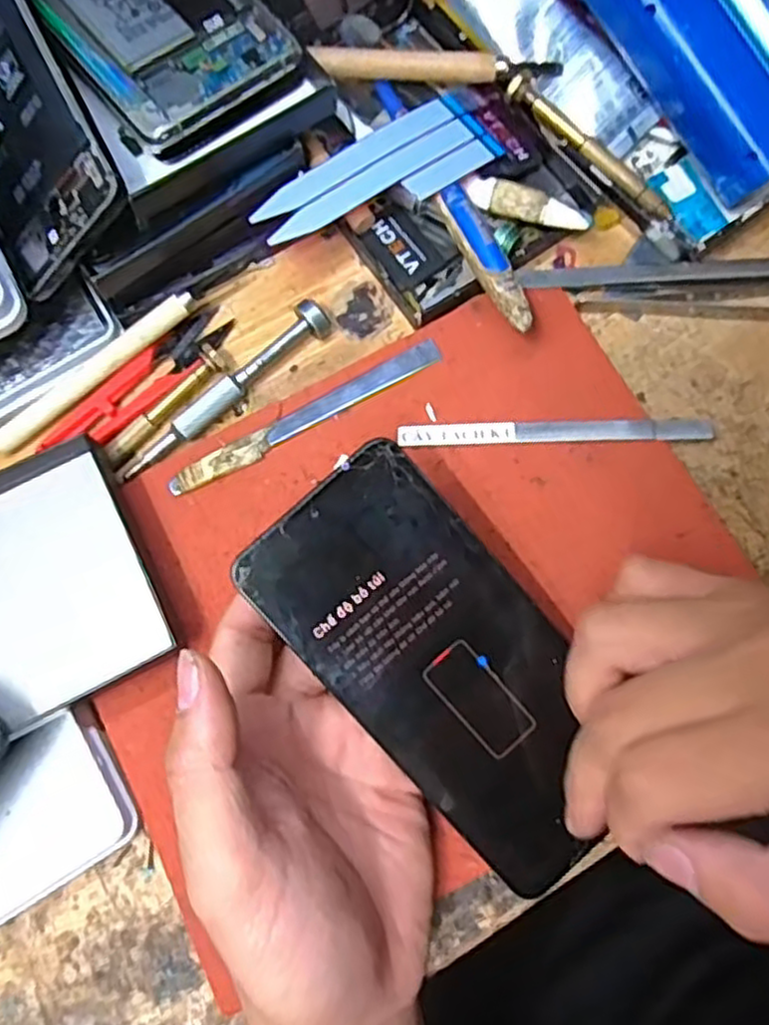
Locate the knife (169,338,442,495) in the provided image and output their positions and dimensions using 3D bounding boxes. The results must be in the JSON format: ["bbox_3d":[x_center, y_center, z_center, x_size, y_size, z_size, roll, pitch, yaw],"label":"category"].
[{"bbox_3d":[-0.033,-0.041,0.314,0.127,0.004,0.012,-29,77,-3],"label":"knife"}]

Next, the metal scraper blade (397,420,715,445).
[{"bbox_3d":[0.072,-0.034,0.308,0.130,0.004,0.009,-2,74,2],"label":"metal scraper blade"}]

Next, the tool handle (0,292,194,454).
[{"bbox_3d":[-0.126,-0.061,0.319,0.103,0.005,0.011,-39,98,-2],"label":"tool handle"}]

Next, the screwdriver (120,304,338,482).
[{"bbox_3d":[-0.070,-0.052,0.317,0.111,0.014,0.014,-39,78,-6],"label":"screwdriver"}]

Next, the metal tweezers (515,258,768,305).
[{"bbox_3d":[0.137,-0.101,0.318,0.150,0.009,0.018,0,77,3],"label":"metal tweezers"}]

